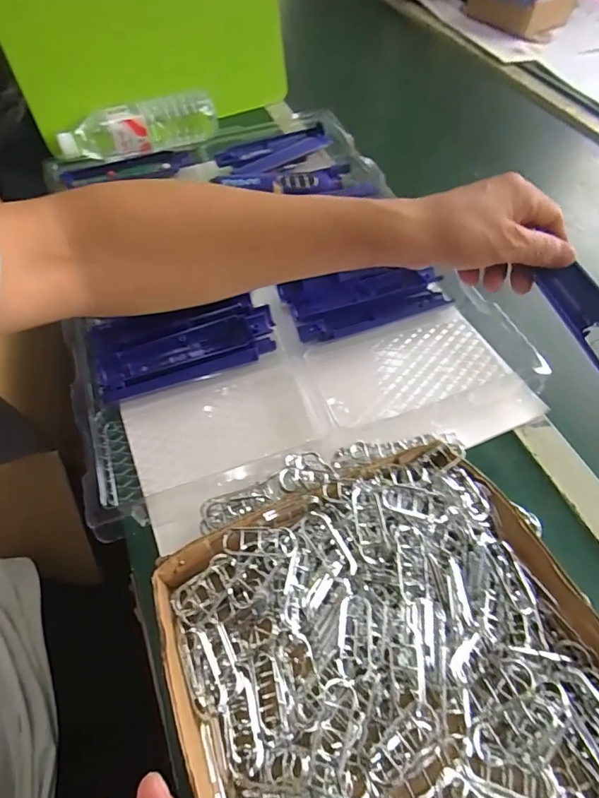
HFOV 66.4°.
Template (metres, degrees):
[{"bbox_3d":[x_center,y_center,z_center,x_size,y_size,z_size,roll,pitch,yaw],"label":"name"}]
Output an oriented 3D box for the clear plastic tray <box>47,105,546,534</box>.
[{"bbox_3d":[-0.038,-0.163,0.557,0.439,0.051,0.568,-14,55,-9],"label":"clear plastic tray"}]

